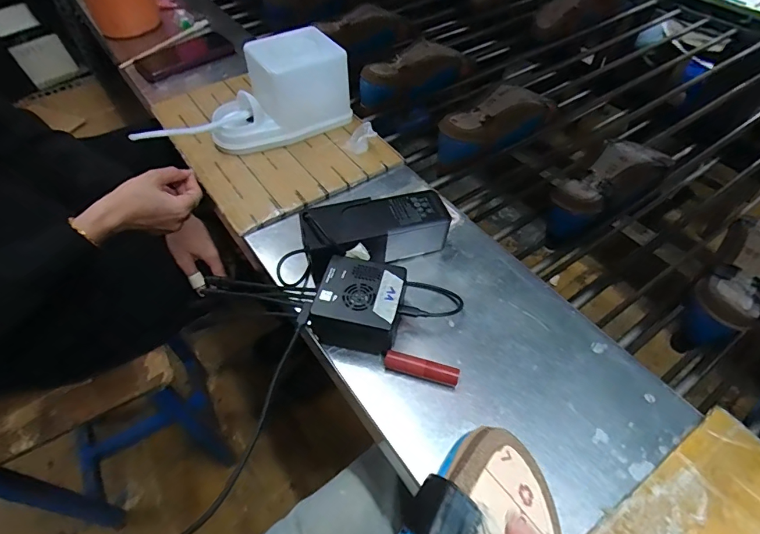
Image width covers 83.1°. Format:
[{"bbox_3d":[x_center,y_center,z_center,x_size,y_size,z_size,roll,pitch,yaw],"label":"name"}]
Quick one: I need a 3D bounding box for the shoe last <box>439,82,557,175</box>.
[{"bbox_3d":[0.170,-0.216,0.667,0.215,0.070,0.077,-31,58,-21],"label":"shoe last"}]

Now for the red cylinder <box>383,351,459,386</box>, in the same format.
[{"bbox_3d":[0.038,0.094,0.388,0.067,0.018,0.015,11,54,9],"label":"red cylinder"}]

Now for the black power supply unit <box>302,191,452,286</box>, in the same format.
[{"bbox_3d":[-0.006,-0.038,0.464,0.158,0.062,0.070,-24,54,-18],"label":"black power supply unit"}]

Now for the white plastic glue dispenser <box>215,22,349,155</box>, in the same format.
[{"bbox_3d":[-0.140,-0.236,0.582,0.190,0.112,0.087,-23,54,-17],"label":"white plastic glue dispenser"}]

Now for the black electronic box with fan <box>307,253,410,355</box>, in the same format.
[{"bbox_3d":[-0.019,0.037,0.411,0.081,0.052,0.076,8,51,7],"label":"black electronic box with fan"}]

